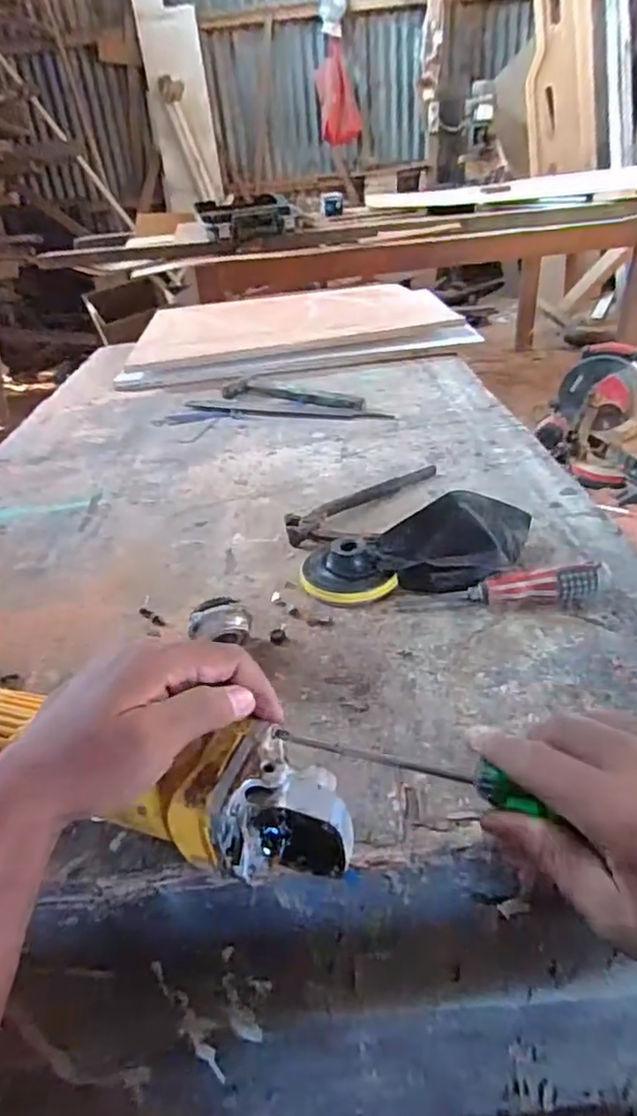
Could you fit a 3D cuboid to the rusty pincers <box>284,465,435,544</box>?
[{"bbox_3d":[0.058,-0.062,0.667,0.216,0.022,0.055,-28,39,-29],"label":"rusty pincers"}]

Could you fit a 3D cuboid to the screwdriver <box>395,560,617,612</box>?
[{"bbox_3d":[0.153,0.025,0.503,0.165,0.030,0.025,-4,34,2],"label":"screwdriver"}]

